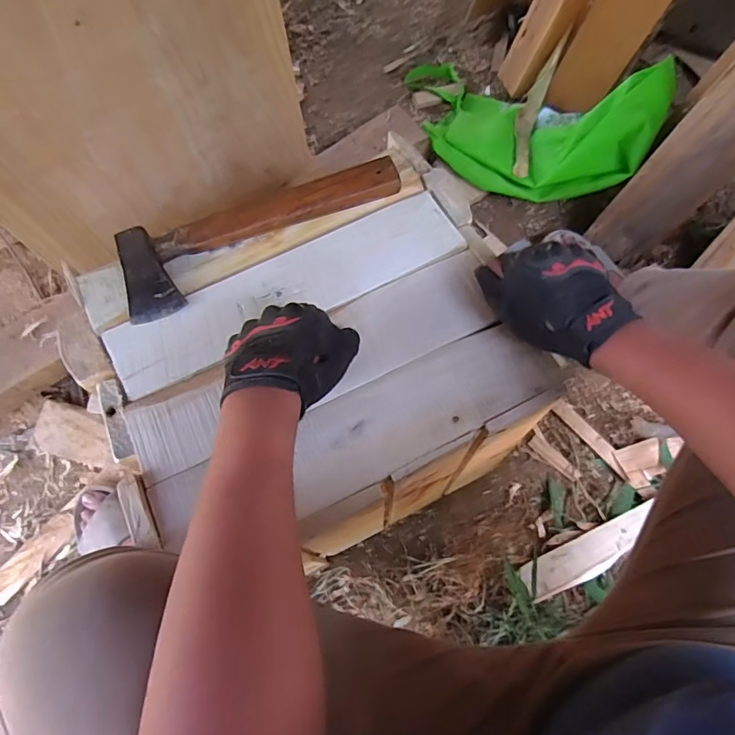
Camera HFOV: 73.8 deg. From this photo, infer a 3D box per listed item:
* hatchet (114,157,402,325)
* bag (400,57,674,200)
[{"bbox_3d":[-0.123,-0.164,0.545,0.322,0.029,0.100,-27,74,-10],"label":"hatchet"},{"bbox_3d":[0.272,-0.506,1.010,0.256,0.180,0.584,-44,55,-15],"label":"bag"}]

